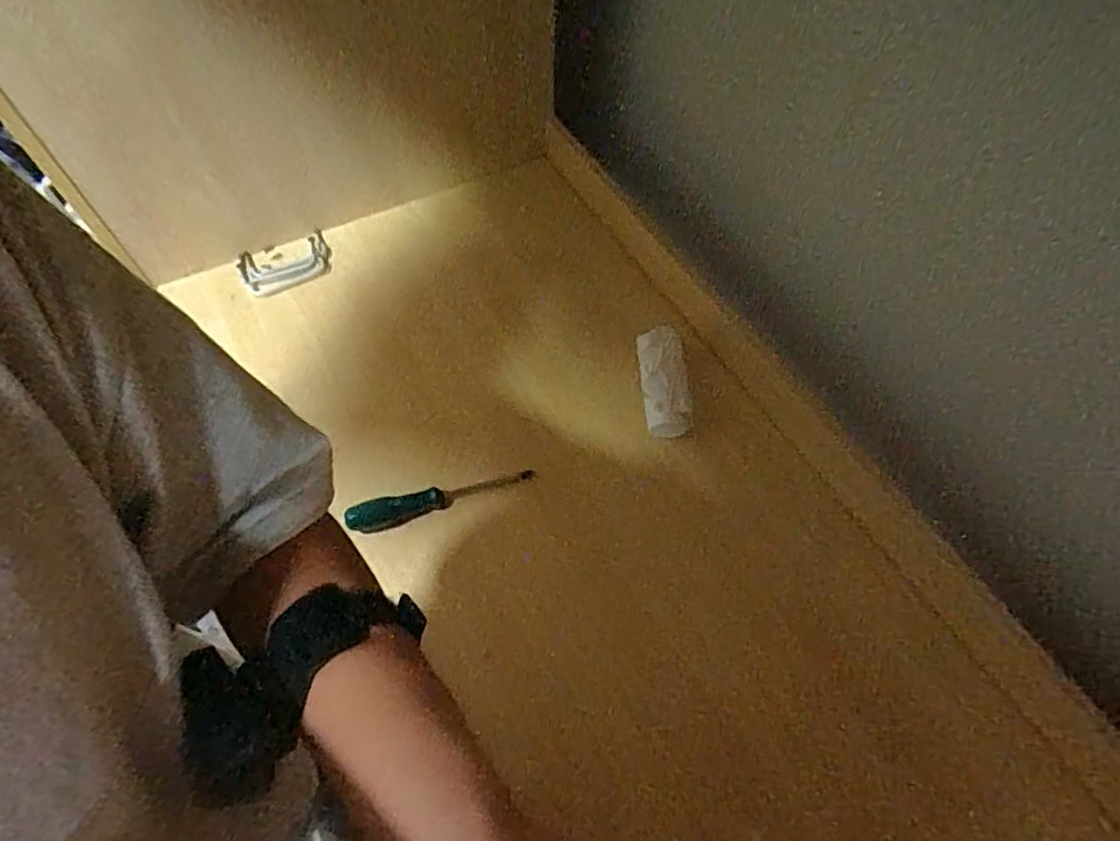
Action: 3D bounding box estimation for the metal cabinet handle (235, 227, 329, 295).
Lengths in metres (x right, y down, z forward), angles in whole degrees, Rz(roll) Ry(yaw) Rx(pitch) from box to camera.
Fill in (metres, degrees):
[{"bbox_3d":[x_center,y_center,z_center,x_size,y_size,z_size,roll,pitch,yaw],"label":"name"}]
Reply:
[{"bbox_3d":[-0.374,-0.211,0.853,0.118,0.020,0.098,-25,63,-14],"label":"metal cabinet handle"}]

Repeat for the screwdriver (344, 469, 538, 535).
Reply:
[{"bbox_3d":[-0.125,0.082,0.662,0.199,0.024,0.028,-16,61,-9],"label":"screwdriver"}]

